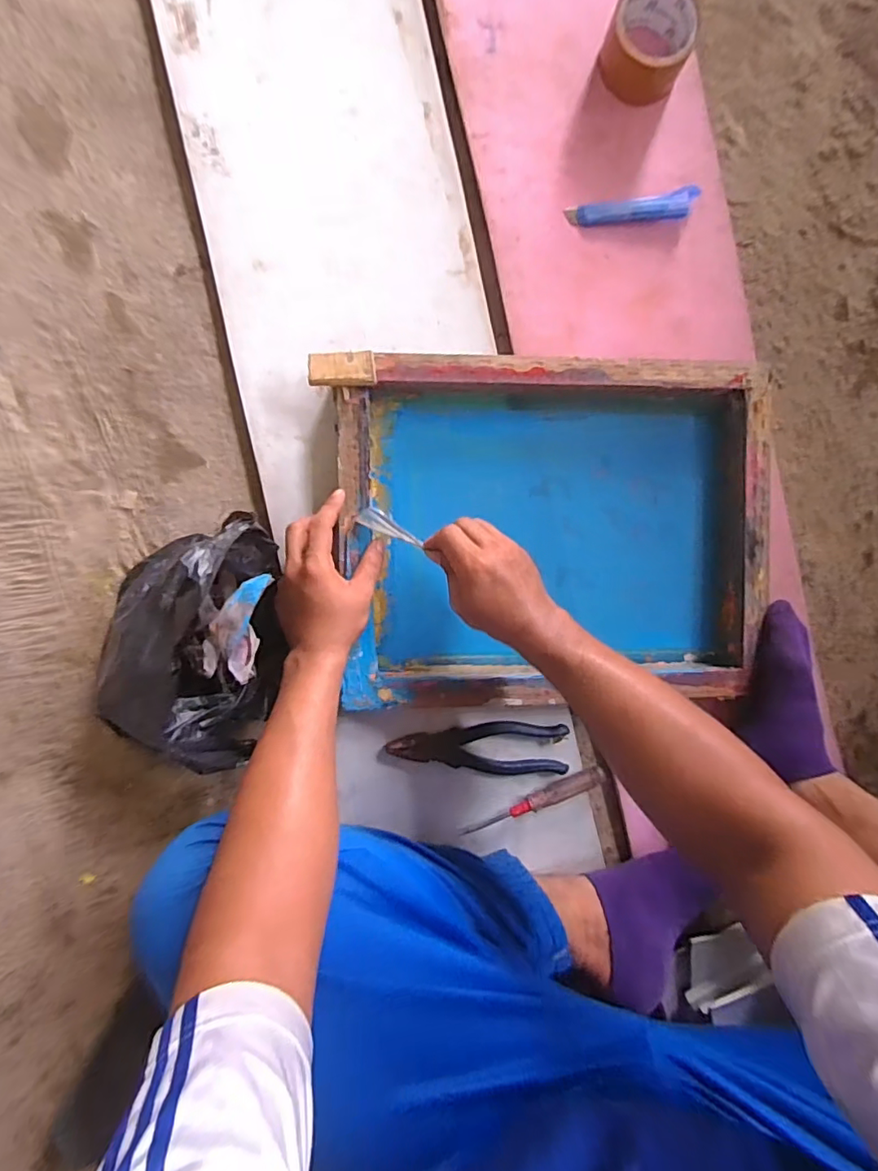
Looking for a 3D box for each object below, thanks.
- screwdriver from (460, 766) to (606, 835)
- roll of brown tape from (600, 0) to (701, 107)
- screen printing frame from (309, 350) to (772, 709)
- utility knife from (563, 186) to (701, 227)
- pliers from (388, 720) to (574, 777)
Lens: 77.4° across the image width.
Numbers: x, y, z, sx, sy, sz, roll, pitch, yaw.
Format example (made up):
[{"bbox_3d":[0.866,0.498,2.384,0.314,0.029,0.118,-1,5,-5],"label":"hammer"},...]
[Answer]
[{"bbox_3d":[0.104,0.238,0.601,0.165,0.027,0.016,-26,95,-4],"label":"screwdriver"},{"bbox_3d":[0.217,-0.560,0.566,0.086,0.052,0.083,0,93,-6],"label":"roll of brown tape"},{"bbox_3d":[0.119,-0.059,0.583,0.442,0.055,0.350,-1,93,-6],"label":"screen printing frame"},{"bbox_3d":[0.209,-0.407,0.593,0.142,0.013,0.026,-10,94,-5],"label":"utility knife"},{"bbox_3d":[0.043,0.180,0.601,0.191,0.017,0.057,1,93,-6],"label":"pliers"}]

